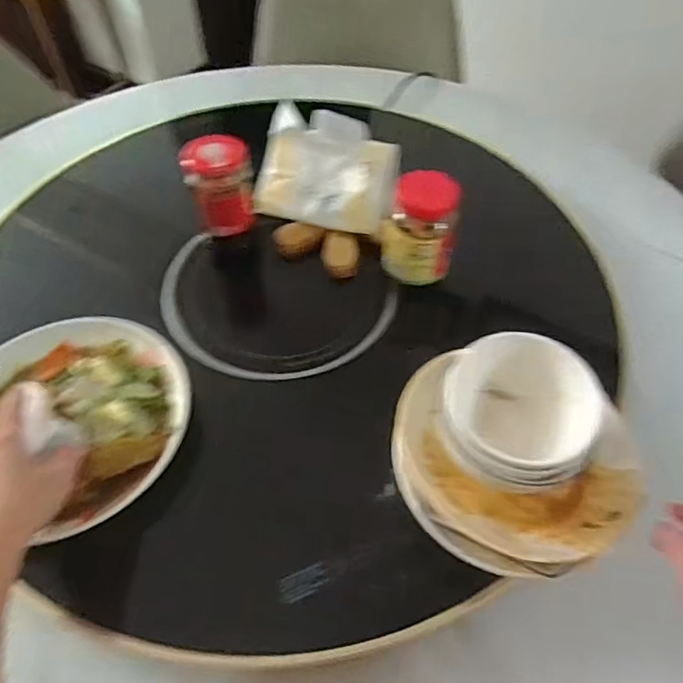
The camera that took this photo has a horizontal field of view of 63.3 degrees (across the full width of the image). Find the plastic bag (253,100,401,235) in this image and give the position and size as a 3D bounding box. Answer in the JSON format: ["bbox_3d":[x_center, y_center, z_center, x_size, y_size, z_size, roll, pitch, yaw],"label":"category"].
[{"bbox_3d":[-0.017,-0.207,0.674,0.164,0.130,0.039,16,25,11],"label":"plastic bag"}]

